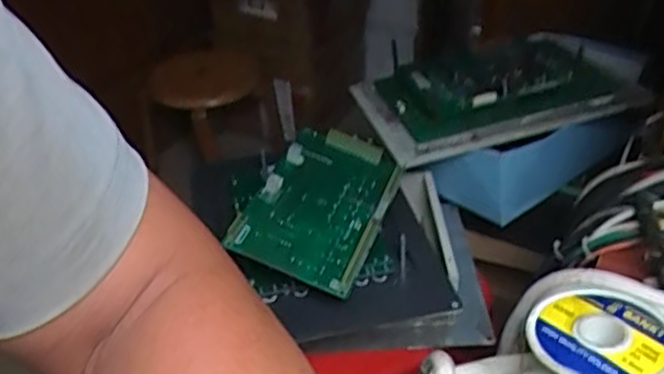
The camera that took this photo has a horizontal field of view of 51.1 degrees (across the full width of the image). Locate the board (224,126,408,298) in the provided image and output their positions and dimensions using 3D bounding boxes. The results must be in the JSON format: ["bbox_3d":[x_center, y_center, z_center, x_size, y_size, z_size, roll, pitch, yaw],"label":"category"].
[{"bbox_3d":[-0.011,0.011,0.674,0.121,0.017,0.203,18,49,13],"label":"board"}]

